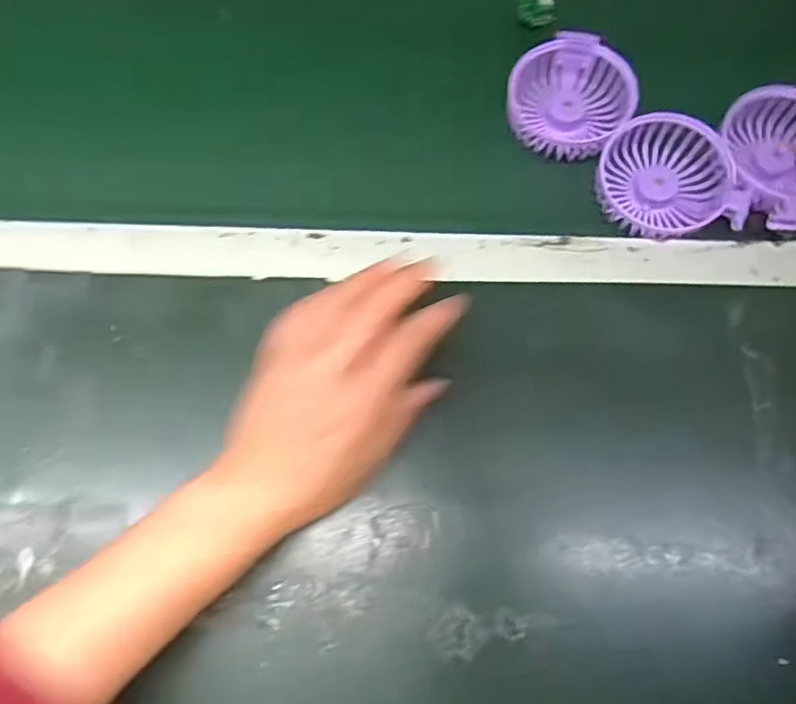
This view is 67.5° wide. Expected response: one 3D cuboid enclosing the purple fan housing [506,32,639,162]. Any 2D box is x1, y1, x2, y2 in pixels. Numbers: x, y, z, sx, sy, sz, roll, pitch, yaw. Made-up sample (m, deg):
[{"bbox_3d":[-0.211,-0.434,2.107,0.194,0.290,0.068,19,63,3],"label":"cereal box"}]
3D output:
[{"bbox_3d":[0.129,-0.191,0.447,0.089,0.030,0.088,0,73,0],"label":"purple fan housing"}]

